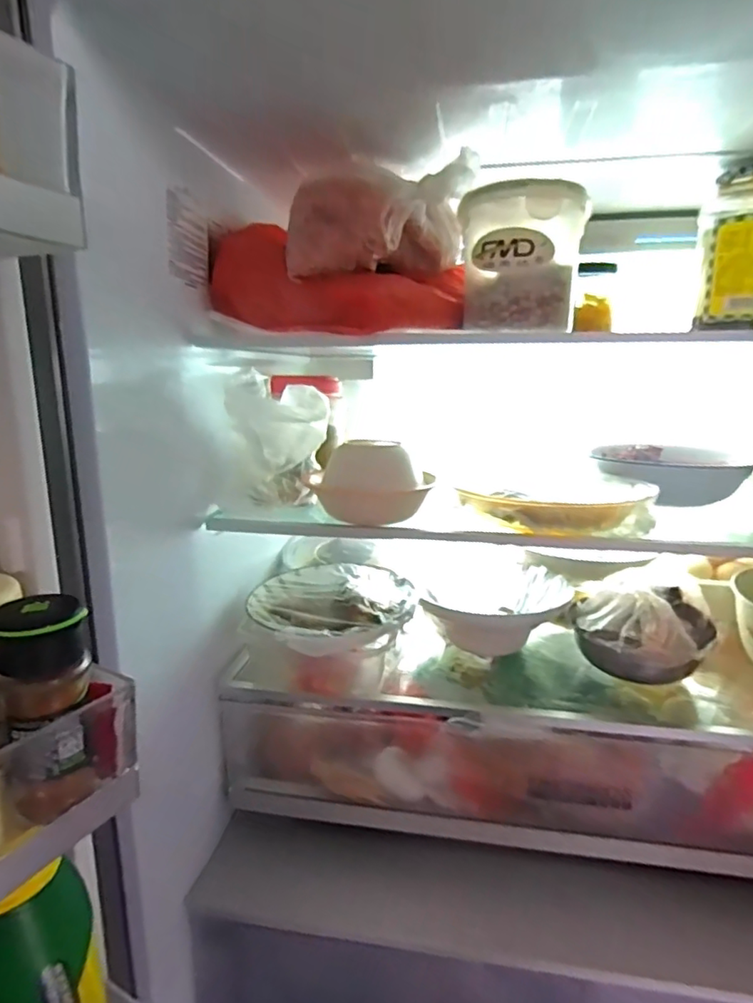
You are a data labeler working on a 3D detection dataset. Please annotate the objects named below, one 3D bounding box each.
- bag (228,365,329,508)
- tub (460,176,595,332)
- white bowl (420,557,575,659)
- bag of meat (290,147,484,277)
[{"bbox_3d":[-0.094,-0.059,0.554,0.090,0.139,0.068,-3,52,-8],"label":"bag"},{"bbox_3d":[0.121,-0.203,0.488,0.089,0.109,0.077,9,16,39],"label":"tub"},{"bbox_3d":[0.147,0.123,0.659,0.145,0.074,0.180,6,14,28],"label":"white bowl"},{"bbox_3d":[0.003,-0.247,0.507,0.174,0.090,0.062,-6,14,-21],"label":"bag of meat"}]

